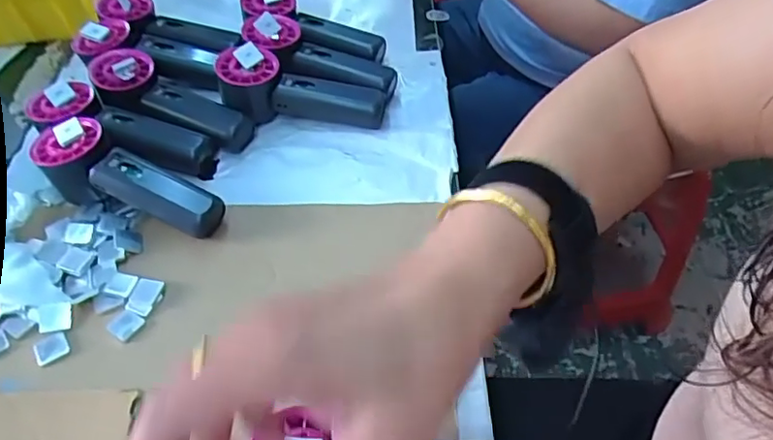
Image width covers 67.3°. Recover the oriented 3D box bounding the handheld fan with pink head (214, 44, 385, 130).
[{"bbox_3d":[-0.080,-0.122,0.543,0.150,0.057,0.048,3,50,3],"label":"handheld fan with pink head"}]

